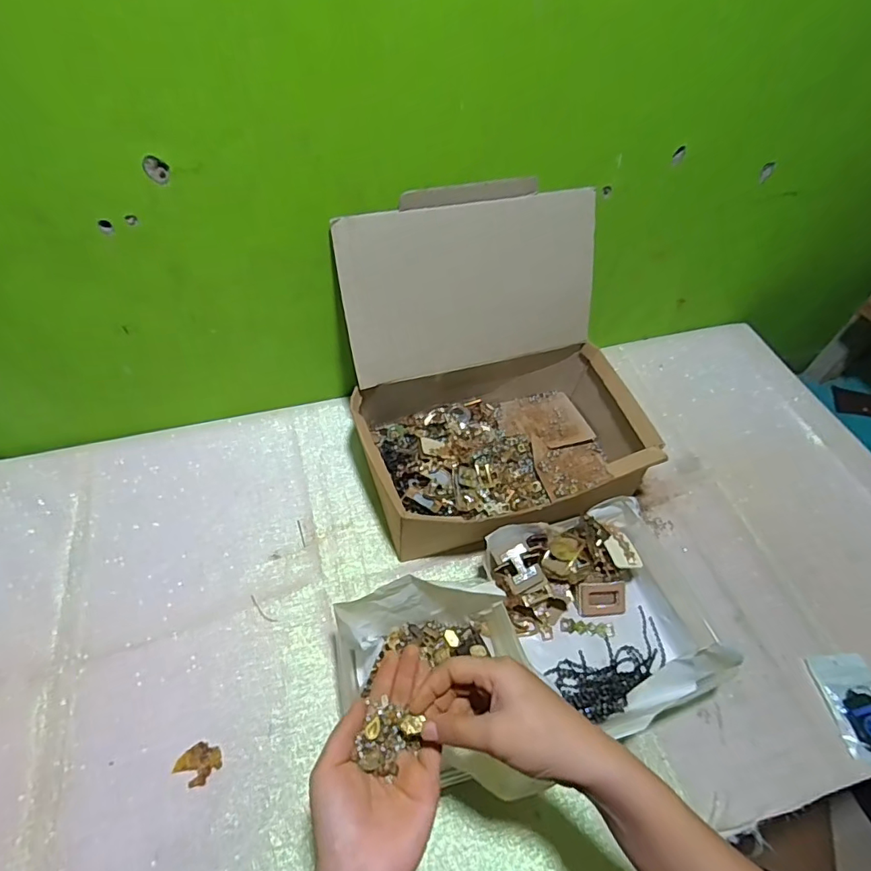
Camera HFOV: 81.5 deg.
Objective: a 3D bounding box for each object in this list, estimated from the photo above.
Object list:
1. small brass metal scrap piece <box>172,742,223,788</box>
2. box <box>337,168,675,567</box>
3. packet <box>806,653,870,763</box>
[{"bbox_3d":[-0.220,0.305,0.470,0.033,0.004,0.036,36,58,21],"label":"small brass metal scrap piece"},{"bbox_3d":[0.079,-0.064,0.588,0.329,0.266,0.311,-13,56,-15],"label":"box"},{"bbox_3d":[0.445,0.282,0.527,0.069,0.013,0.099,0,52,-5],"label":"packet"}]

